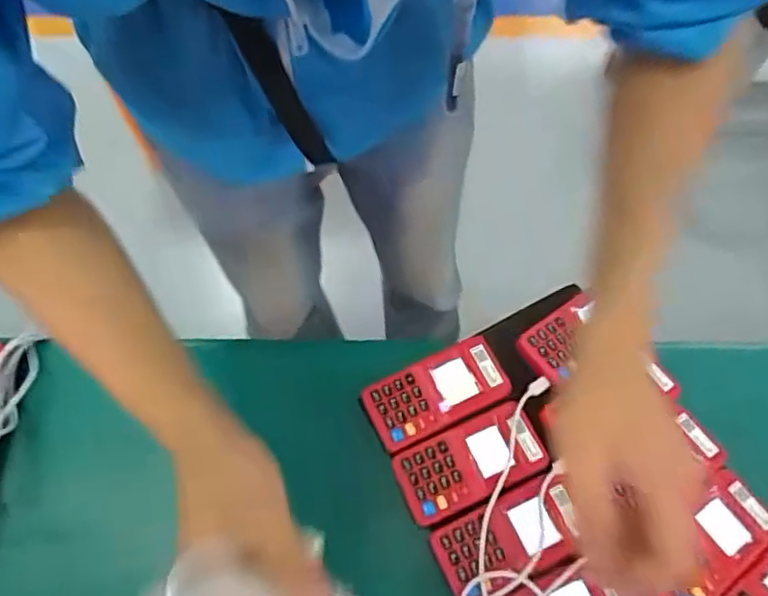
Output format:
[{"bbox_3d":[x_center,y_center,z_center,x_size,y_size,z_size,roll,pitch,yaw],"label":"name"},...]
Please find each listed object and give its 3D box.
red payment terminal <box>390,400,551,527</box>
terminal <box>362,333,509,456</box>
[{"bbox_3d":[0.073,0.138,0.510,0.122,0.018,0.063,-21,66,-12],"label":"red payment terminal"},{"bbox_3d":[0.046,0.083,0.534,0.120,0.017,0.062,-22,67,-13],"label":"terminal"}]

